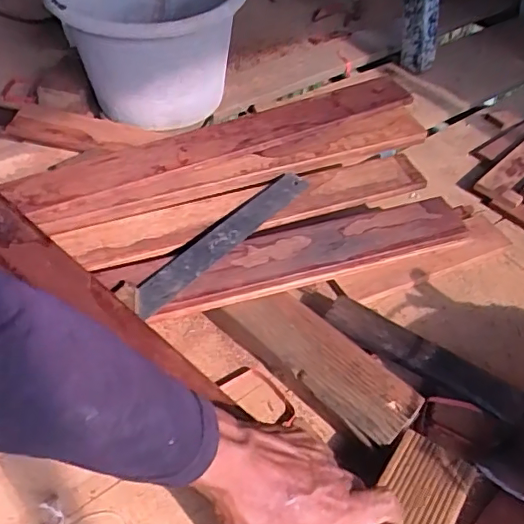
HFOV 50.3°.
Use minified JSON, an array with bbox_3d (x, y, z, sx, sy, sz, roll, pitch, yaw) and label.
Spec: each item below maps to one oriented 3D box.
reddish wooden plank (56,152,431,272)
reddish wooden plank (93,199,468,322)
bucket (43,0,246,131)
[{"bbox_3d":[-0.009,-0.065,0.692,0.460,0.016,0.080,-15,46,-15],"label":"reddish wooden plank"},{"bbox_3d":[0.036,-0.017,0.620,0.405,0.024,0.082,-11,48,-17],"label":"reddish wooden plank"},{"bbox_3d":[-0.173,-0.348,0.852,0.275,0.198,0.290,3,46,-3],"label":"bucket"}]

